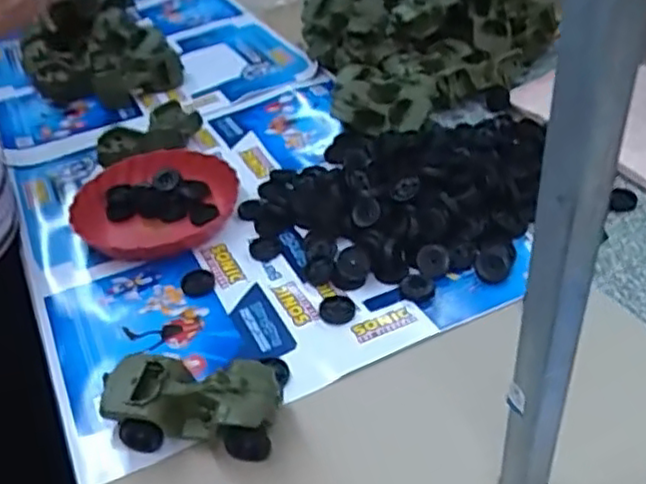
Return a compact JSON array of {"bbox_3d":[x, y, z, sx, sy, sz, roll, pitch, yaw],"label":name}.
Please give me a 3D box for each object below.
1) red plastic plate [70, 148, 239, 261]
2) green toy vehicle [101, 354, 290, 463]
[{"bbox_3d":[-0.248,-0.055,1.028,0.238,0.061,0.238,-4,39,3],"label":"red plastic plate"},{"bbox_3d":[-0.133,0.166,0.708,0.178,0.074,0.082,2,39,10],"label":"green toy vehicle"}]

